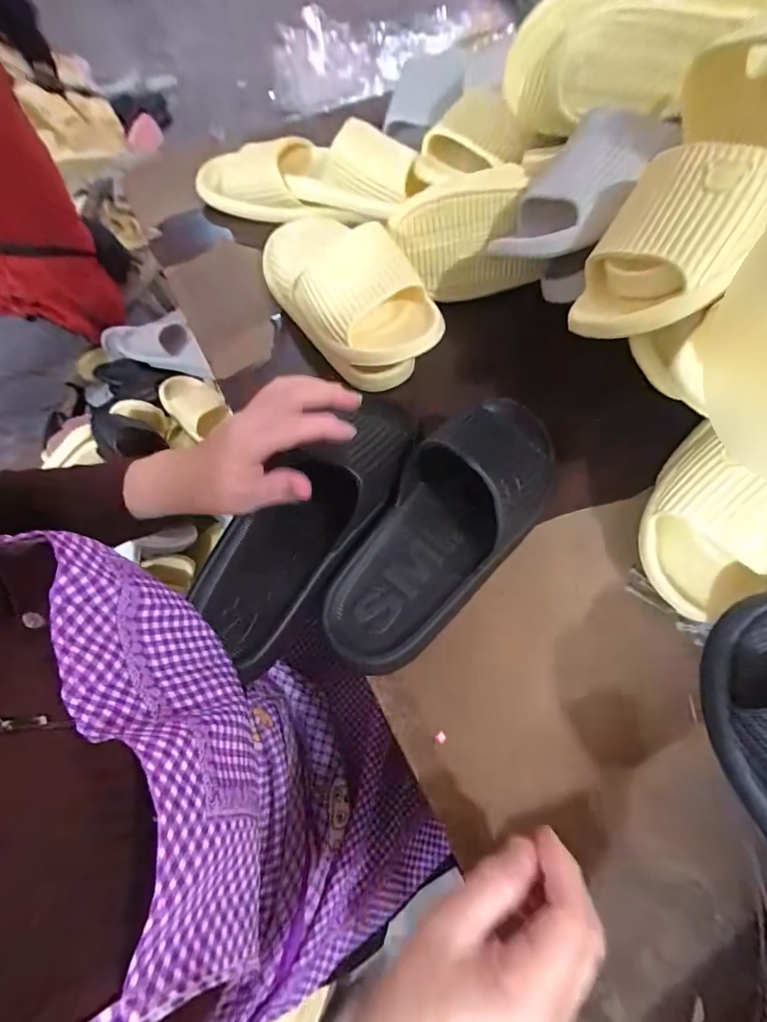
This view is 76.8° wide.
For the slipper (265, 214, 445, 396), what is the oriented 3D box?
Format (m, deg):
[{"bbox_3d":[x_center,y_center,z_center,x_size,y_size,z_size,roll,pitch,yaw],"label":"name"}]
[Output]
[{"bbox_3d":[-0.046,-0.225,0.474,0.100,0.085,0.255,-30,69,-13],"label":"slipper"}]

